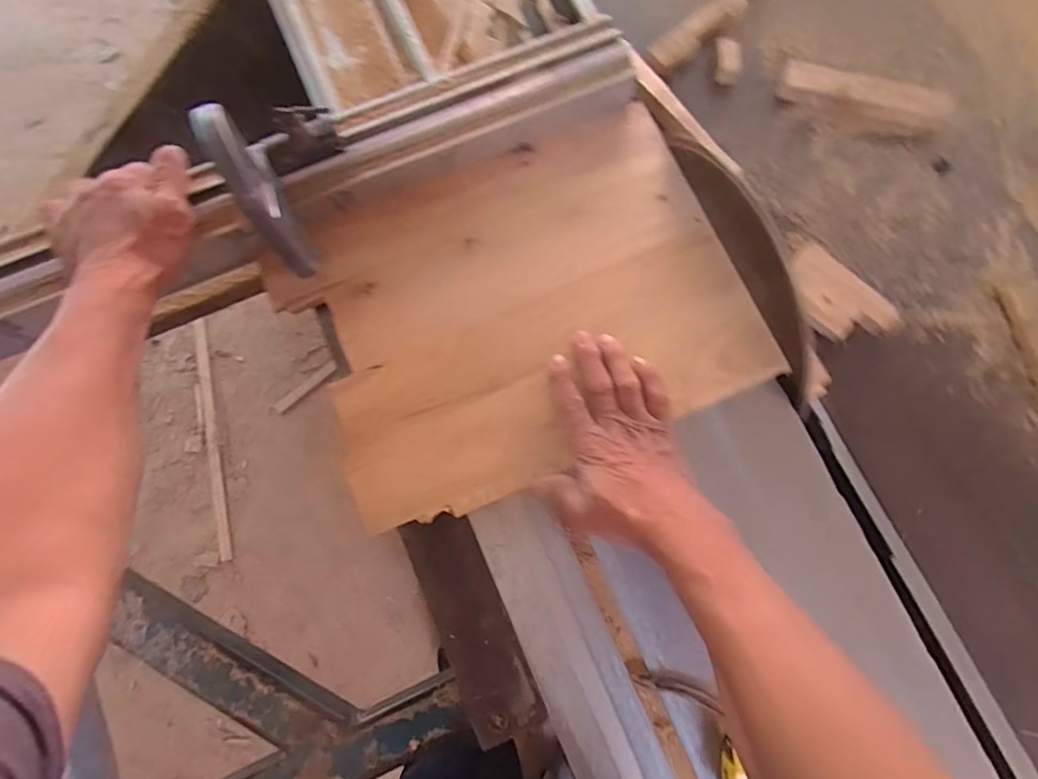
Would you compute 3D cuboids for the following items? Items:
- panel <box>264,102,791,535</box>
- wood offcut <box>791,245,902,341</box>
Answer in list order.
[{"bbox_3d":[0.003,-0.079,0.457,0.375,0.018,0.297,-24,81,-5],"label":"panel"},{"bbox_3d":[0.291,-0.082,0.468,0.062,0.017,0.106,-39,83,-7],"label":"wood offcut"}]

